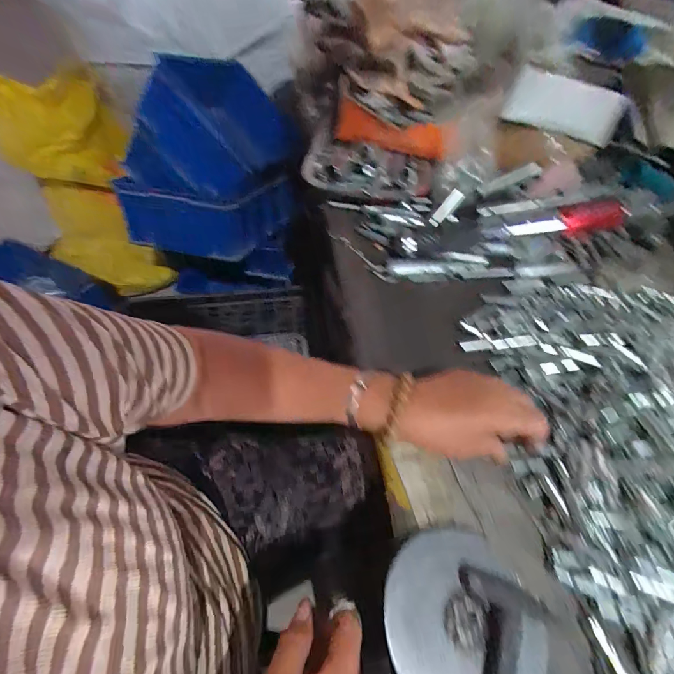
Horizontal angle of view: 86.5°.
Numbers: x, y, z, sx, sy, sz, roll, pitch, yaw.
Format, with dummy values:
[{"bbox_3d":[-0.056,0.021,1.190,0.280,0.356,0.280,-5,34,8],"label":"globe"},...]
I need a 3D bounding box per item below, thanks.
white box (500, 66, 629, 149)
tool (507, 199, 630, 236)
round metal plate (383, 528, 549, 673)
[{"bbox_3d":[0.329,-0.326,0.511,0.175,0.064,0.021,9,38,-10],"label":"white box"},{"bbox_3d":[0.312,-0.157,0.481,0.159,0.038,0.020,-7,26,5],"label":"tool"},{"bbox_3d":[0.097,0.223,0.283,0.114,0.008,0.121,0,58,0],"label":"round metal plate"}]

